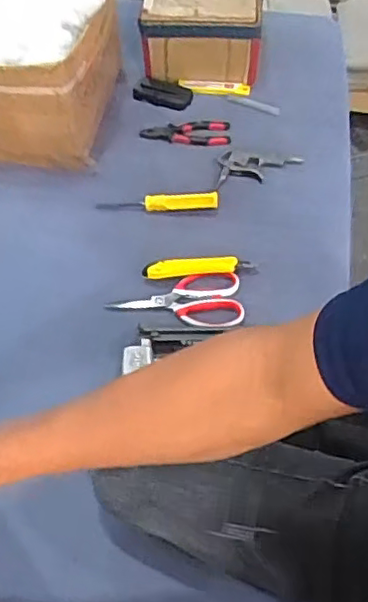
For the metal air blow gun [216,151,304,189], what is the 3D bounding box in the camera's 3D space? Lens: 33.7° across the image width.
[{"bbox_3d":[0.126,-0.230,1.029,0.149,0.018,0.071,-8,54,-5],"label":"metal air blow gun"}]

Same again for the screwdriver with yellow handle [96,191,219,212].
[{"bbox_3d":[-0.041,-0.158,0.965,0.188,0.032,0.023,1,54,2],"label":"screwdriver with yellow handle"}]

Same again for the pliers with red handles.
[{"bbox_3d":[0.003,-0.302,1.075,0.154,0.016,0.058,3,54,4],"label":"pliers with red handles"}]

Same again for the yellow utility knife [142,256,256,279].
[{"bbox_3d":[0.021,-0.053,0.890,0.159,0.021,0.031,-5,54,-2],"label":"yellow utility knife"}]

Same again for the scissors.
[{"bbox_3d":[-0.011,0.003,0.856,0.184,0.008,0.097,-4,54,-2],"label":"scissors"}]

